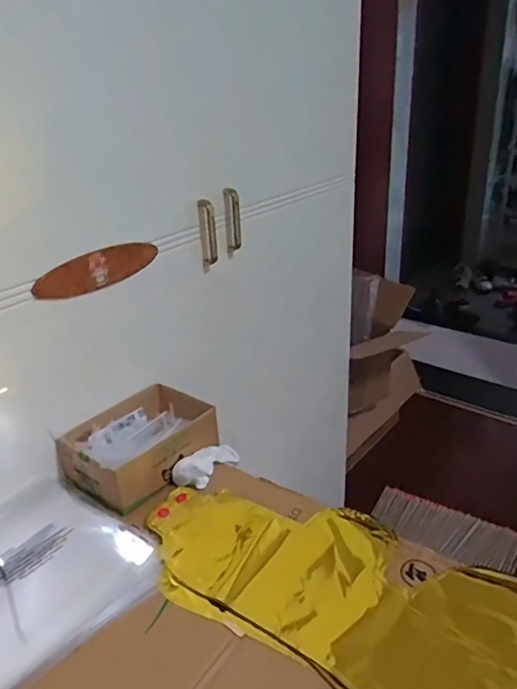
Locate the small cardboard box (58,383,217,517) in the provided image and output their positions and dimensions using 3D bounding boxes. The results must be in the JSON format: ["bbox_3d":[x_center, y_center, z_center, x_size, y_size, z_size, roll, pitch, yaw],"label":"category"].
[{"bbox_3d":[-0.162,0.132,0.758,0.146,0.064,0.191,16,32,34],"label":"small cardboard box"}]

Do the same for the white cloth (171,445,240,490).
[{"bbox_3d":[-0.072,0.164,0.754,0.044,0.033,0.107,13,15,29],"label":"white cloth"}]

